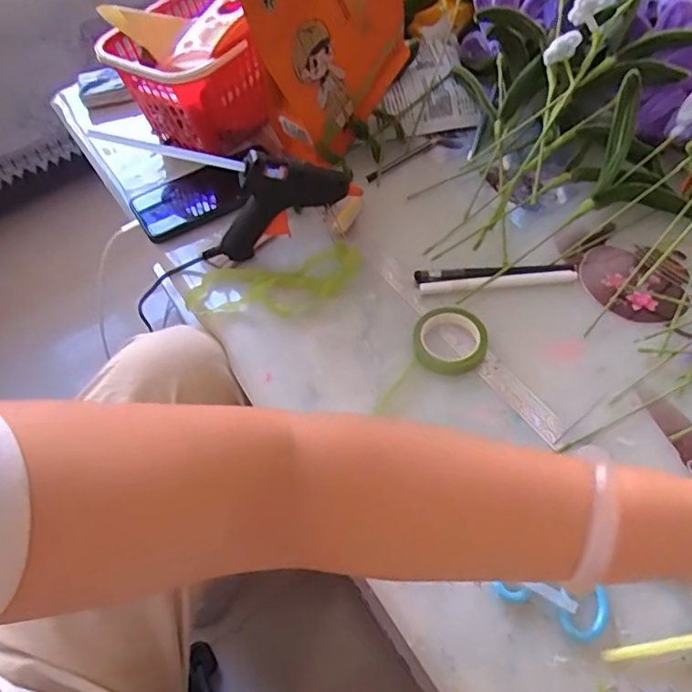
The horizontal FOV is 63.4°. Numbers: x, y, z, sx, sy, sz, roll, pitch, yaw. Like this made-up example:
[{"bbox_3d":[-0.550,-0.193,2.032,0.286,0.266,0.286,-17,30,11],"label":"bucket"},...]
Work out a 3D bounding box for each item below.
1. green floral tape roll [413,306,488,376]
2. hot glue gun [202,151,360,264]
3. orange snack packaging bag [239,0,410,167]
[{"bbox_3d":[0.085,-0.007,0.460,0.058,0.015,0.062,-3,55,4],"label":"green floral tape roll"},{"bbox_3d":[-0.062,-0.134,0.508,0.145,0.095,0.023,-13,55,-3],"label":"hot glue gun"},{"bbox_3d":[-0.016,-0.306,0.536,0.059,0.237,0.185,36,80,23],"label":"orange snack packaging bag"}]

